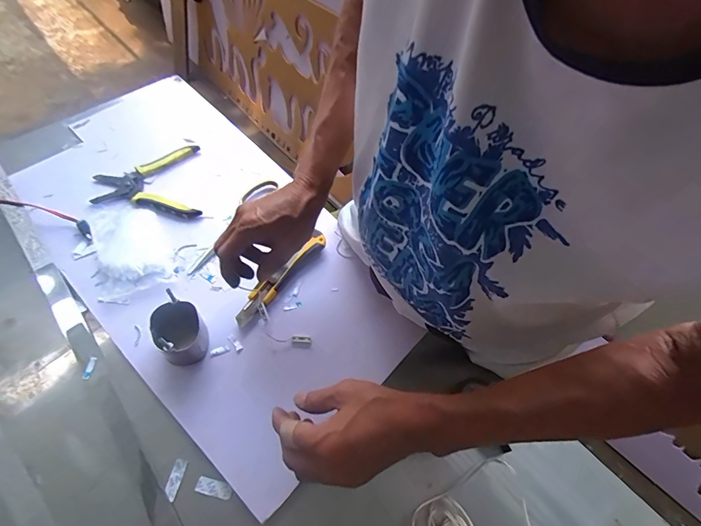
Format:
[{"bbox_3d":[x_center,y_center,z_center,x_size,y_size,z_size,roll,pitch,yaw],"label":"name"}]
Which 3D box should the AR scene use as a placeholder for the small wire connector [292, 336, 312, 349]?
[{"bbox_3d":[-0.063,0.101,0.479,0.024,0.006,0.016,4,61,-4],"label":"small wire connector"}]

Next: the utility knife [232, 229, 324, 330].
[{"bbox_3d":[-0.093,0.019,0.511,0.025,0.021,0.165,39,64,14],"label":"utility knife"}]

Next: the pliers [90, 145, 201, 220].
[{"bbox_3d":[-0.311,-0.120,0.574,0.149,0.014,0.138,-6,62,-10],"label":"pliers"}]

